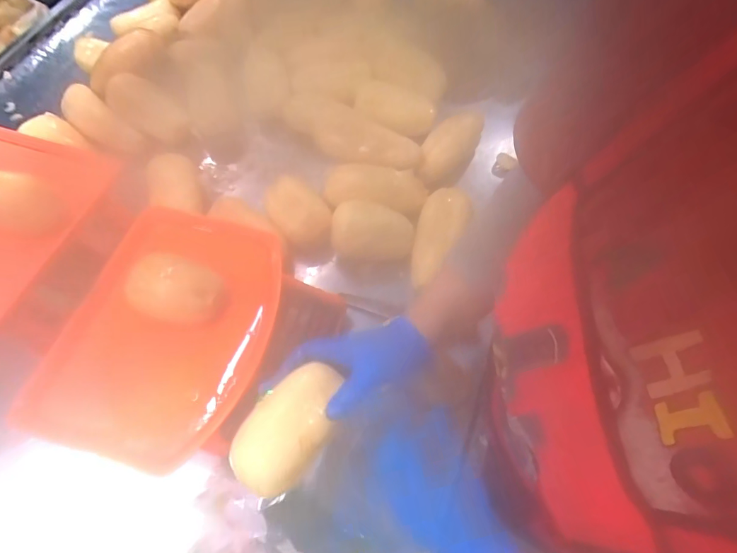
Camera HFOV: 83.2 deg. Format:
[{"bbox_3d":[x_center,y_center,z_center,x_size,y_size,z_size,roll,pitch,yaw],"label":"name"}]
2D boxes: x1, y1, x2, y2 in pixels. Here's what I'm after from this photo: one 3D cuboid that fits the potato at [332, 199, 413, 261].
[{"bbox_3d":[0.005,-0.066,0.633,0.121,0.071,0.087,-10,62,-5],"label":"potato"}]

